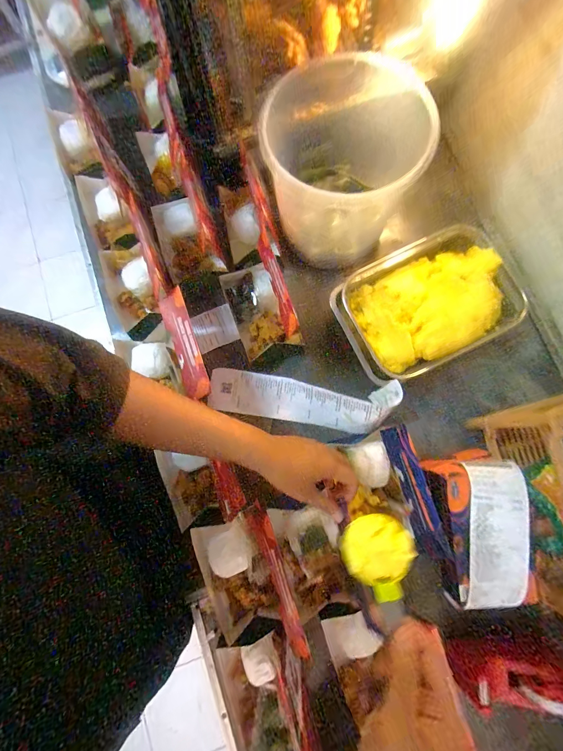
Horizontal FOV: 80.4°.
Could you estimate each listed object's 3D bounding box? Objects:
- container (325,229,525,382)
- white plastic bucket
[{"bbox_3d":[0.263,-0.124,0.606,0.303,0.067,0.233,-27,81,-4],"label":"container"},{"bbox_3d":[0.096,-0.361,0.588,0.243,0.213,0.282,4,80,1],"label":"white plastic bucket"}]

